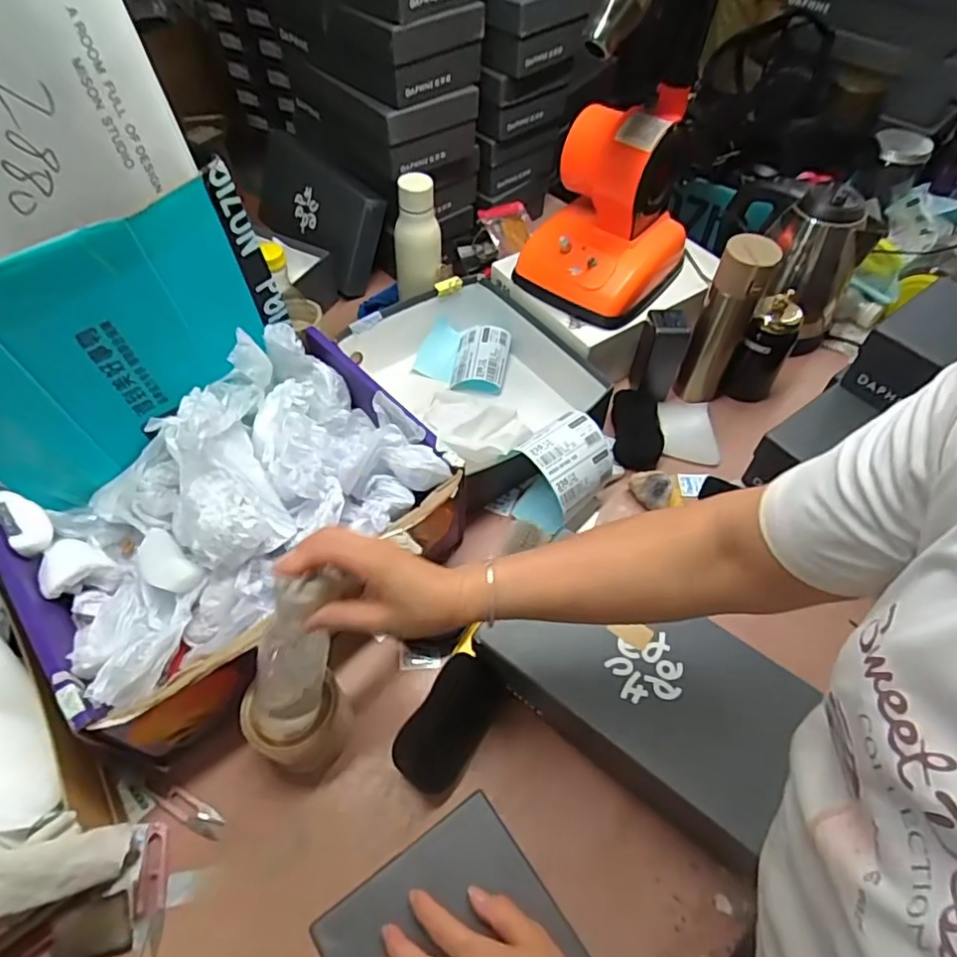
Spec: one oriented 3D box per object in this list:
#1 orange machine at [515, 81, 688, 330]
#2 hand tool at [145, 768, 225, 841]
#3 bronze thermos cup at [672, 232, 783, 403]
[{"bbox_3d":[0.179,-0.358,0.791,0.179,0.197,0.206,31,60,20],"label":"orange machine"},{"bbox_3d":[-0.283,0.313,0.572,0.088,0.012,0.022,27,58,17],"label":"hand tool"},{"bbox_3d":[0.325,-0.204,0.795,0.065,0.231,0.055,24,57,16],"label":"bronze thermos cup"}]

